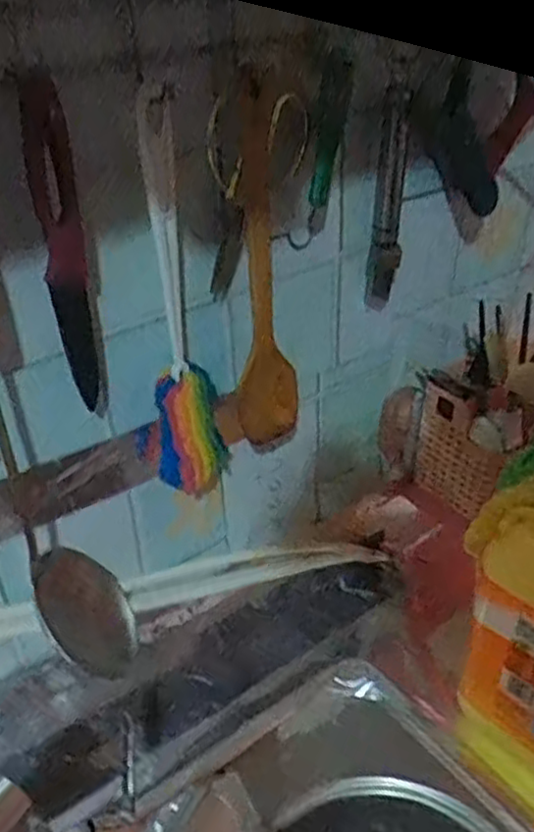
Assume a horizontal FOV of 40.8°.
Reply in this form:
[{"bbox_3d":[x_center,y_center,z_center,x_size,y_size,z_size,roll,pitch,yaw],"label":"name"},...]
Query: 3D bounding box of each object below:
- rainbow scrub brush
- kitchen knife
[{"bbox_3d":[-0.059,-0.062,0.465,0.056,0.279,0.050,-17,34,-24],"label":"rainbow scrub brush"},{"bbox_3d":[-0.110,-0.088,0.390,0.021,0.181,0.015,-3,34,-4],"label":"kitchen knife"}]

